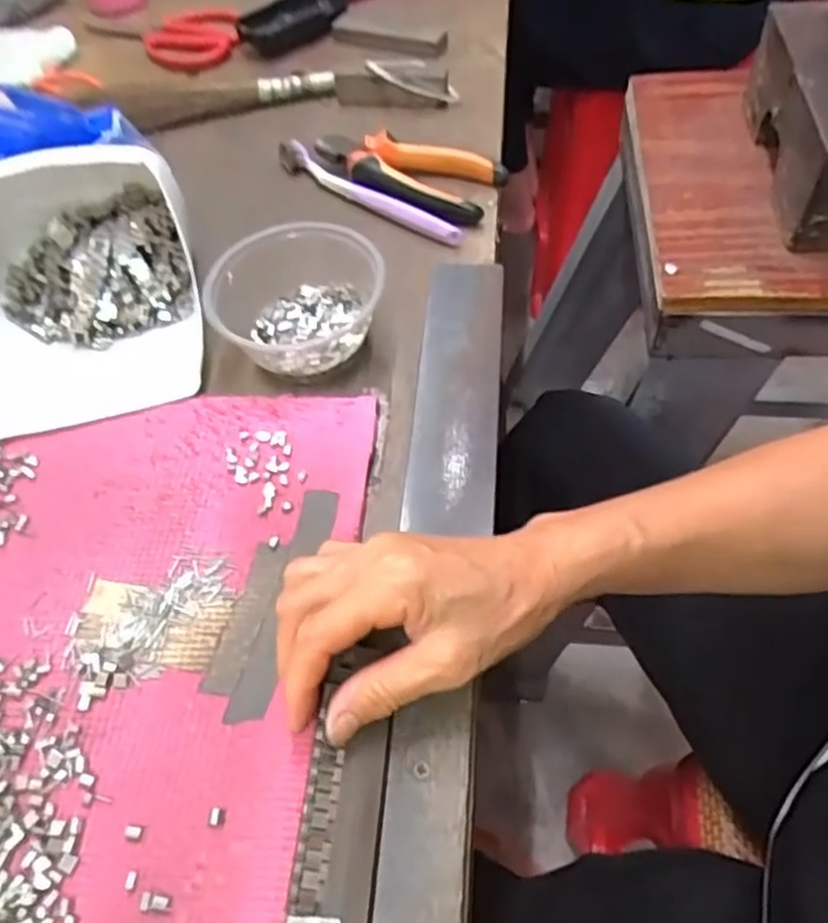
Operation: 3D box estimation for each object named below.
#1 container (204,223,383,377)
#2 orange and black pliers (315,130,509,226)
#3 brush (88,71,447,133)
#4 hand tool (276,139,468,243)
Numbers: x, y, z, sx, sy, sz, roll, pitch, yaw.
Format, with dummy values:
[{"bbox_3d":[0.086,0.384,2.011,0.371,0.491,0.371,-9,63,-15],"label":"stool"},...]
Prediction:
[{"bbox_3d":[-0.074,-0.104,0.447,0.100,0.050,0.095,-2,56,3],"label":"container"},{"bbox_3d":[-0.010,-0.219,0.540,0.149,0.020,0.061,23,61,18],"label":"orange and black pliers"},{"bbox_3d":[-0.139,-0.320,0.616,0.327,0.019,0.055,5,57,7],"label":"brush"},{"bbox_3d":[-0.038,-0.204,0.537,0.180,0.014,0.018,36,66,24],"label":"hand tool"}]

